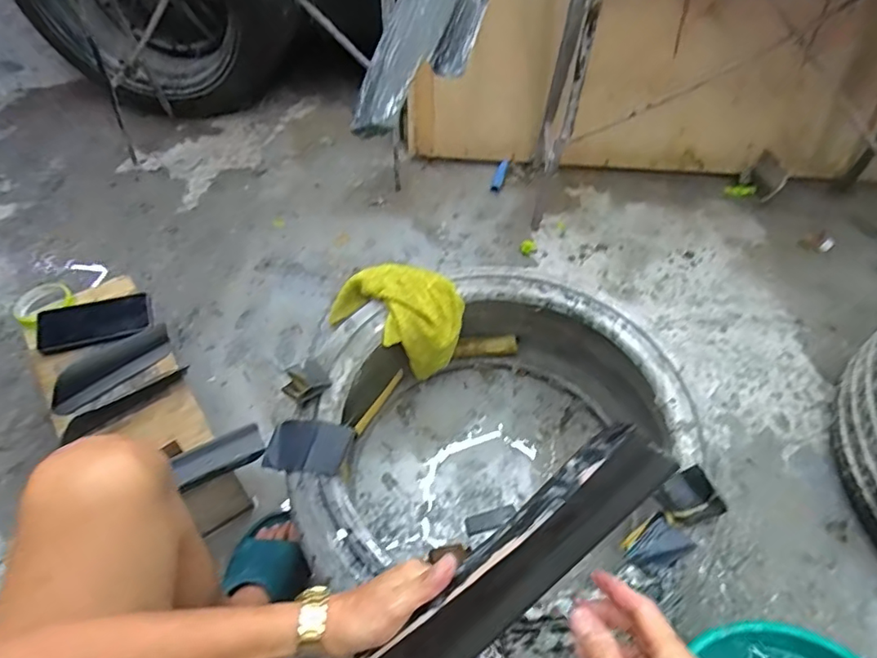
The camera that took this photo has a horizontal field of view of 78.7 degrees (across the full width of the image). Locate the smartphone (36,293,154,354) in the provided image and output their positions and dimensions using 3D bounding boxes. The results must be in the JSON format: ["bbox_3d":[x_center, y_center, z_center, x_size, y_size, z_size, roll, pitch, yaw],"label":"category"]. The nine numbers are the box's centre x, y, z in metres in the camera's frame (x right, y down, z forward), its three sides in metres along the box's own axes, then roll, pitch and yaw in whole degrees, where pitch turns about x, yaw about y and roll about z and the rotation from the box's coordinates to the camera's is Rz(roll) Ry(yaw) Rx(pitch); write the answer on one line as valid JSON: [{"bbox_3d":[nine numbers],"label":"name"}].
[{"bbox_3d":[-0.556,-0.012,0.866,0.164,0.013,0.082,-14,57,-15],"label":"smartphone"}]

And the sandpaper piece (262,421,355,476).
[{"bbox_3d":[-0.170,0.155,0.702,0.105,0.014,0.071,5,53,4],"label":"sandpaper piece"}]

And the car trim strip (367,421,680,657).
[{"bbox_3d":[0.053,0.178,0.395,0.274,0.027,0.052,-46,60,8],"label":"car trim strip"}]

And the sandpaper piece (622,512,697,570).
[{"bbox_3d":[0.256,0.253,0.627,0.067,0.017,0.050,-25,57,-18],"label":"sandpaper piece"}]

